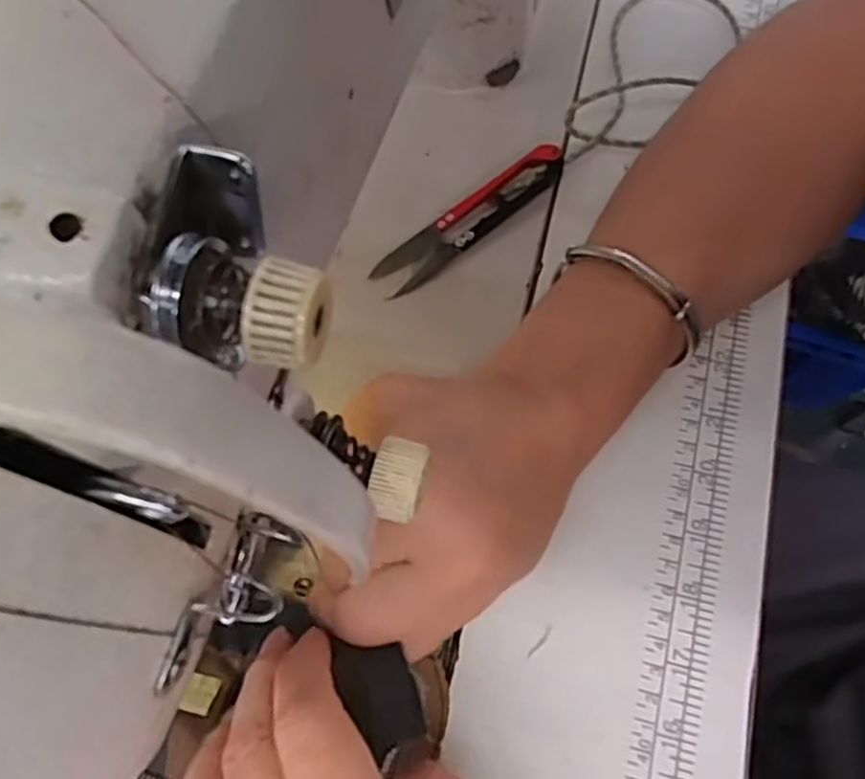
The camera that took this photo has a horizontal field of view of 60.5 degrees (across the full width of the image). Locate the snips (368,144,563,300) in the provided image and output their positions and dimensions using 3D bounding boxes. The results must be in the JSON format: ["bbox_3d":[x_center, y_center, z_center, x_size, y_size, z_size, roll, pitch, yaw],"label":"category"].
[{"bbox_3d":[0.018,-0.080,0.346,0.103,0.011,0.021,-38,73,-12],"label":"snips"}]

